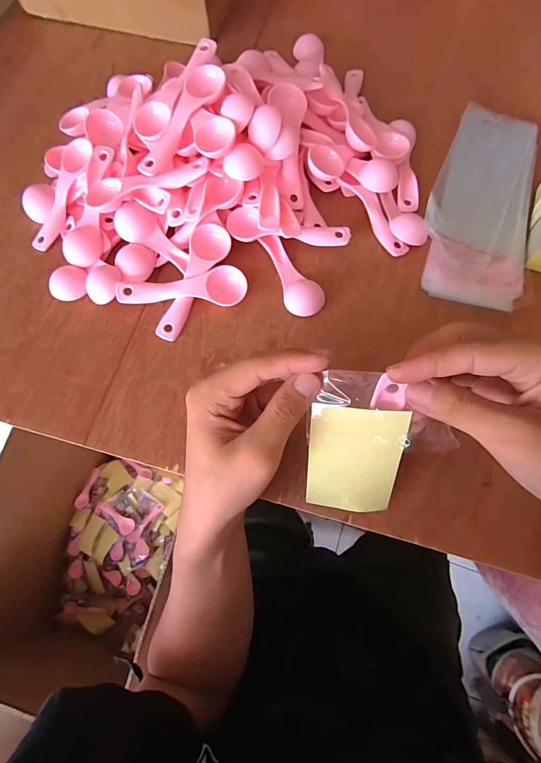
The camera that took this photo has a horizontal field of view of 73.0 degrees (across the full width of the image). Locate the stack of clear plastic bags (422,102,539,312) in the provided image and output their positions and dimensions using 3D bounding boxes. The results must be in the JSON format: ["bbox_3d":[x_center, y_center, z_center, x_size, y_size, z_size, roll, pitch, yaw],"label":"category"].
[{"bbox_3d":[0.207,-0.177,0.360,0.095,0.015,0.223,13,72,6],"label":"stack of clear plastic bags"}]

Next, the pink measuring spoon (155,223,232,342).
[{"bbox_3d":[-0.069,-0.091,0.338,0.034,0.025,0.115,18,73,7],"label":"pink measuring spoon"}]

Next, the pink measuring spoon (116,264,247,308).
[{"bbox_3d":[-0.080,-0.082,0.337,0.114,0.021,0.033,-8,71,-1],"label":"pink measuring spoon"}]

